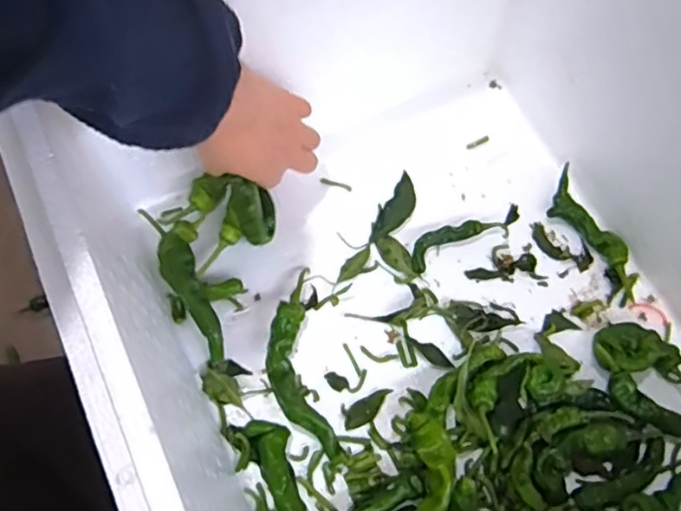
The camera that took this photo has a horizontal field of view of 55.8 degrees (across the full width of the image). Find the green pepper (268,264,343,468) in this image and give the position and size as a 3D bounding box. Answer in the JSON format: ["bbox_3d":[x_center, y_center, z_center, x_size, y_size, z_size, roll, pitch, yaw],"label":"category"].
[{"bbox_3d":[-0.037,0.092,0.535,0.045,0.025,0.162,-12,68,-5],"label":"green pepper"}]

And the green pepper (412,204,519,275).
[{"bbox_3d":[0.112,-0.021,0.588,0.115,0.011,0.027,-28,70,-12],"label":"green pepper"}]

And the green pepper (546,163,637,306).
[{"bbox_3d":[0.227,-0.018,0.579,0.034,0.023,0.129,-27,70,-11],"label":"green pepper"}]

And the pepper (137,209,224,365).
[{"bbox_3d":[-0.133,0.021,0.550,0.029,0.034,0.143,-26,70,-11],"label":"pepper"}]

